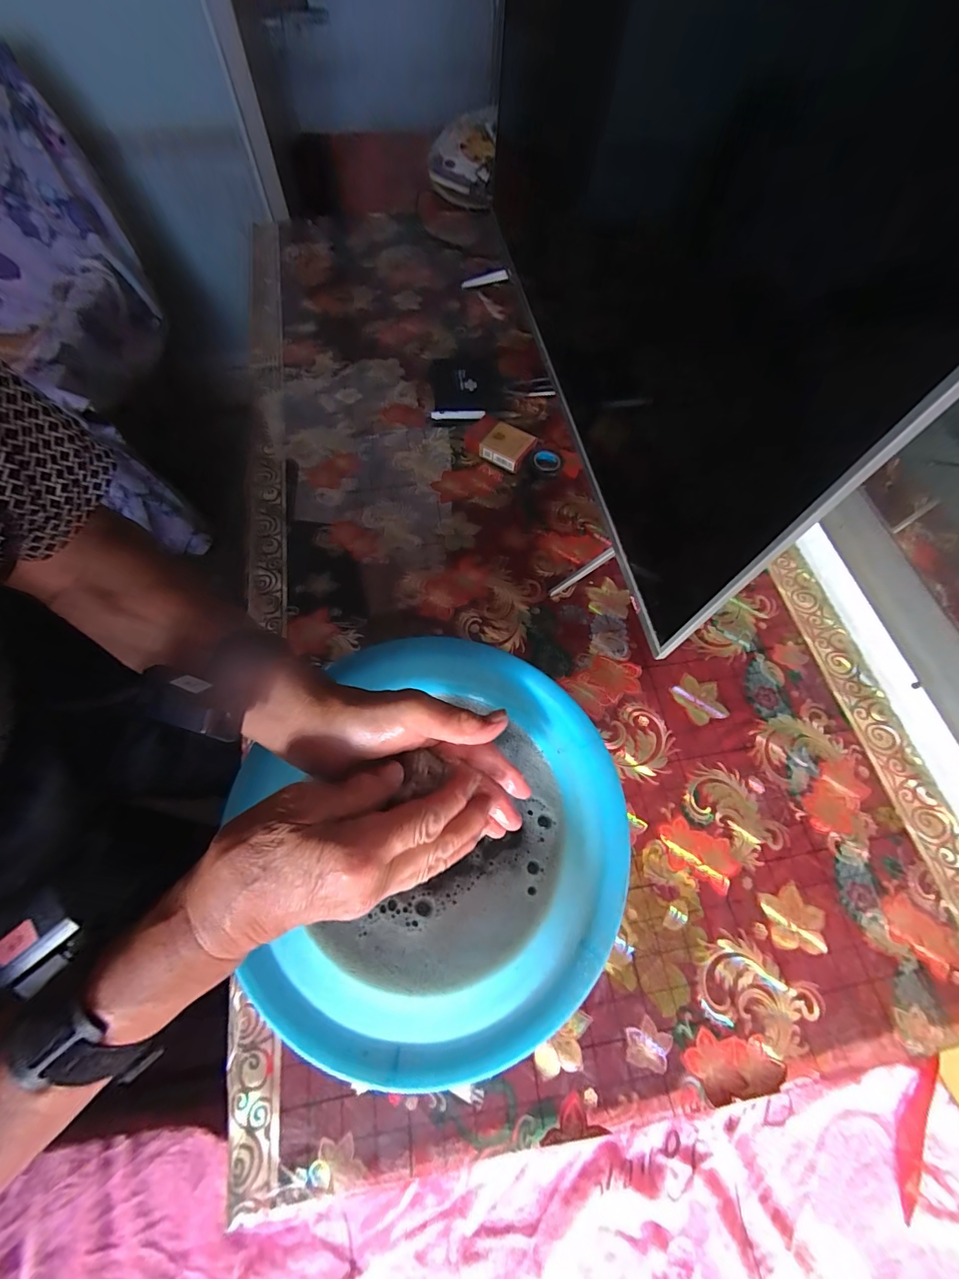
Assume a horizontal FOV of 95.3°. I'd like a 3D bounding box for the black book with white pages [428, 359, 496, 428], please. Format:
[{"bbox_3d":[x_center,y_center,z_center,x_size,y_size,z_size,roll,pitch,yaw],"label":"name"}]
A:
[{"bbox_3d":[-0.025,-0.383,0.670,0.095,0.023,0.133,3,65,-1],"label":"black book with white pages"}]

